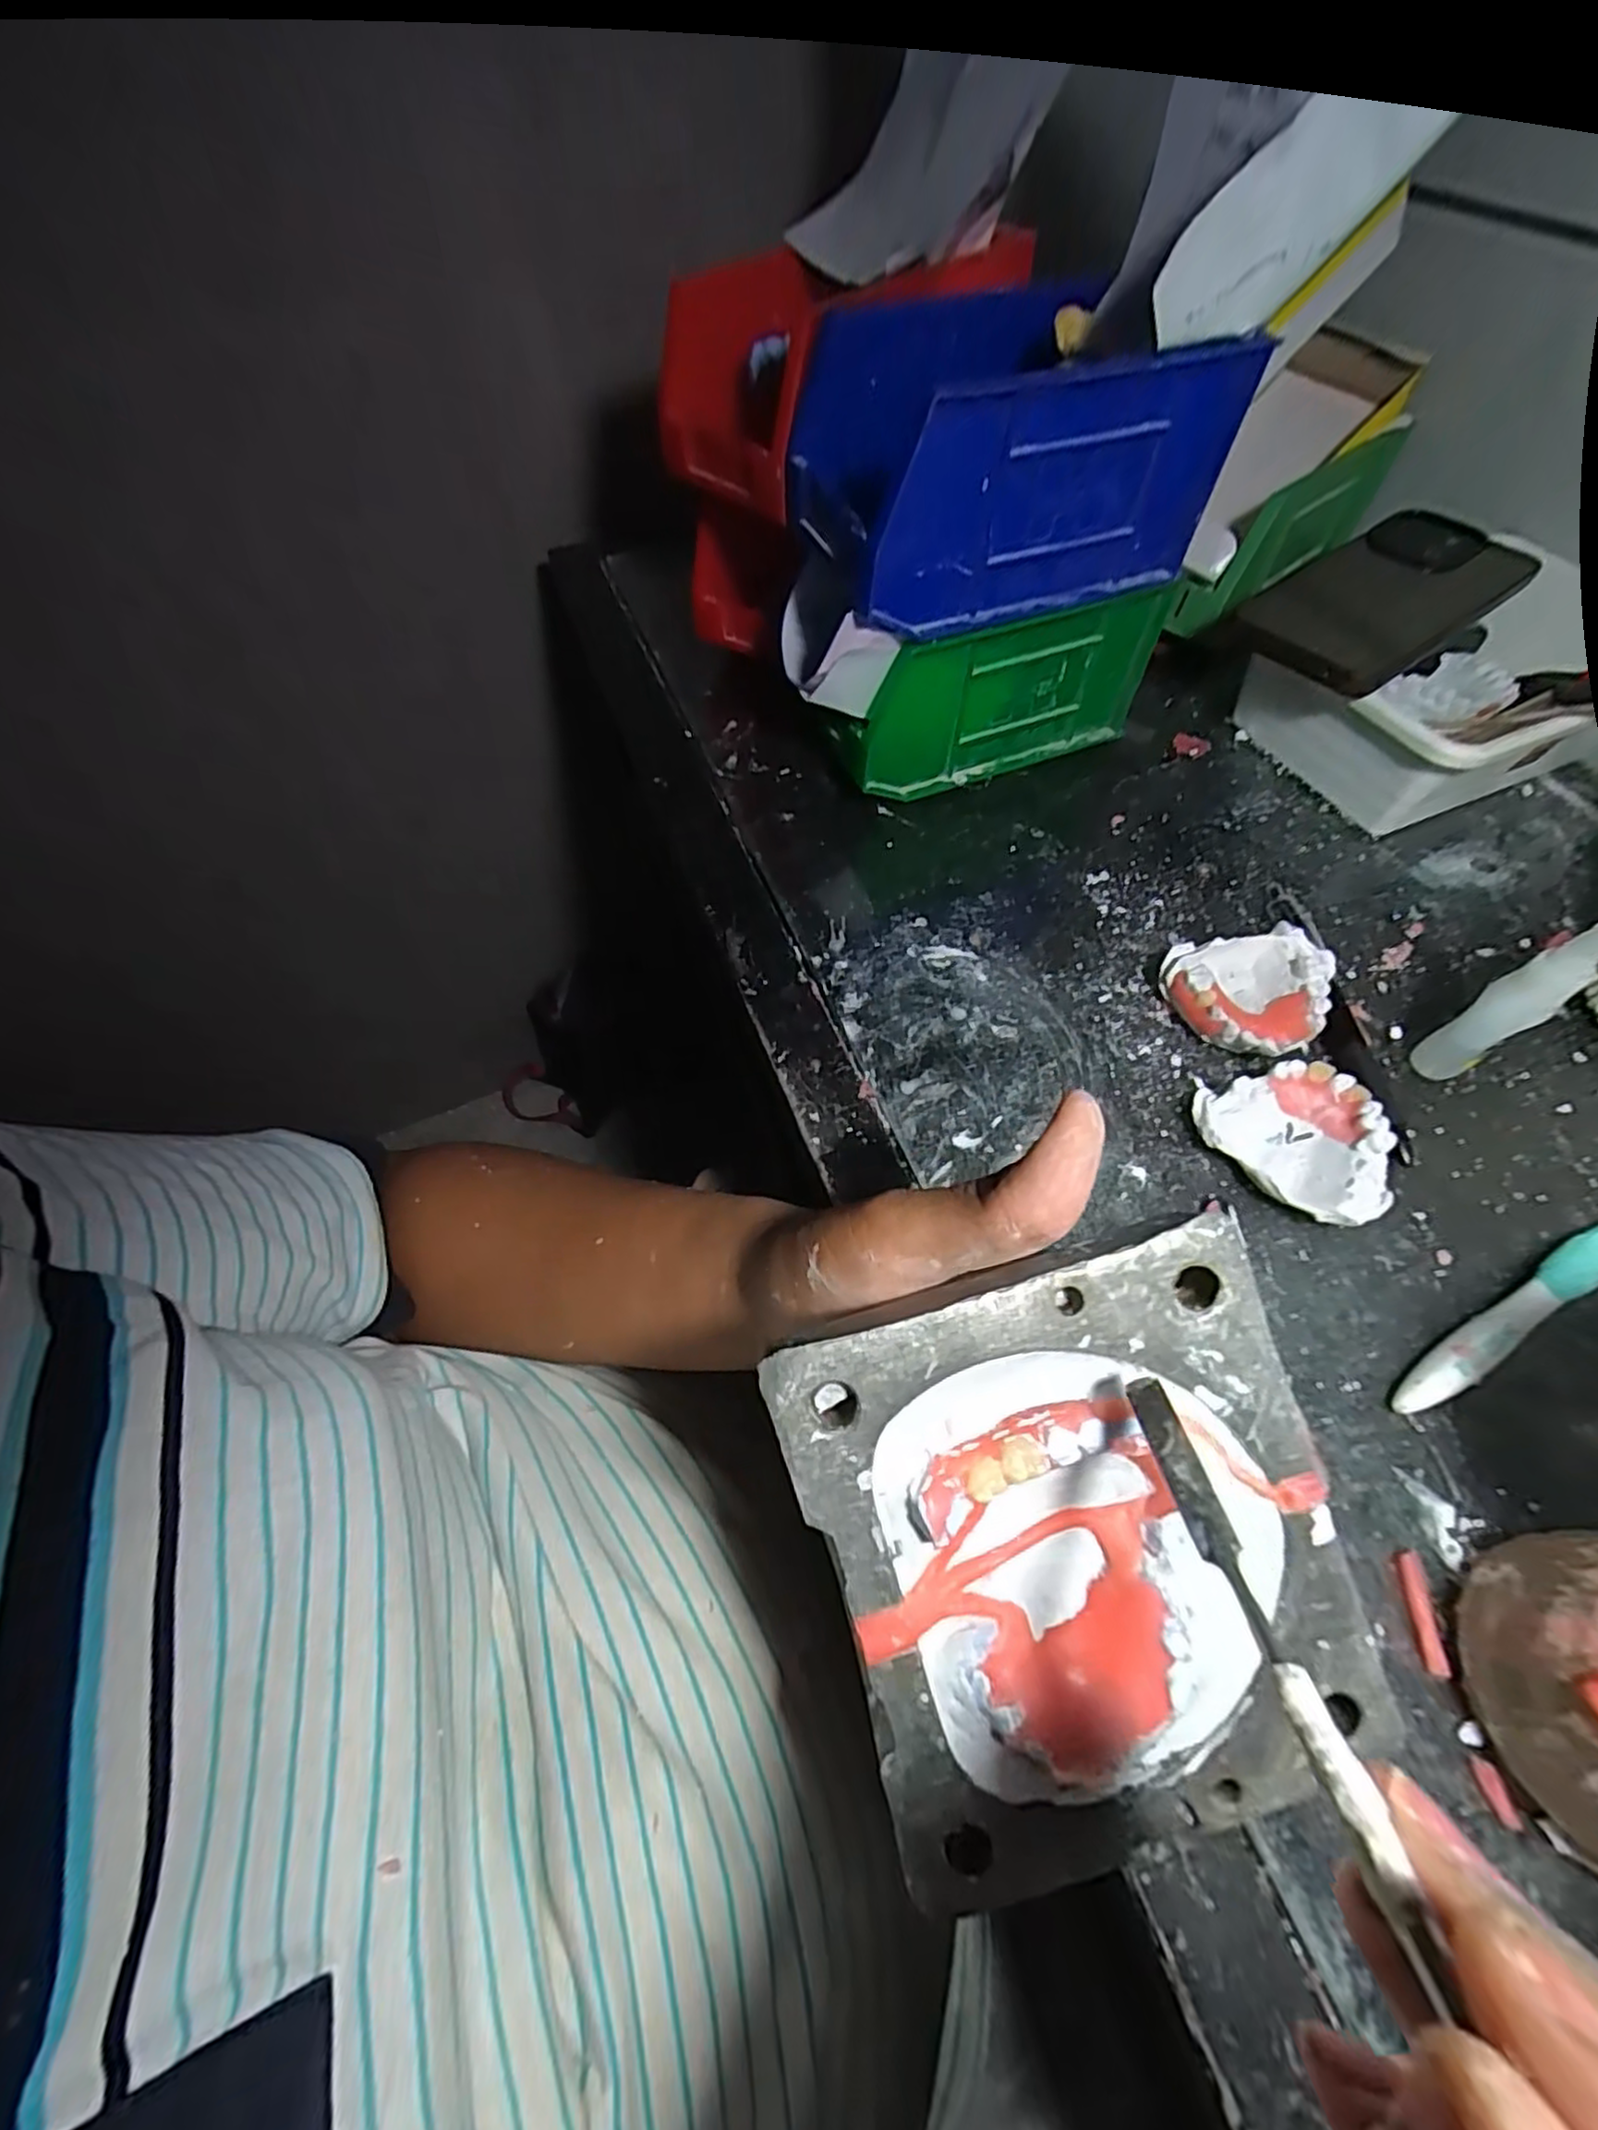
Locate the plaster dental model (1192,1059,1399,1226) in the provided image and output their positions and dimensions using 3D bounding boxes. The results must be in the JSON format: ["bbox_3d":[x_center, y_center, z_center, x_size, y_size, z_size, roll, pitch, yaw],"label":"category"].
[{"bbox_3d":[0.189,0.031,0.271,0.056,0.026,0.062,-9,60,-3],"label":"plaster dental model"}]

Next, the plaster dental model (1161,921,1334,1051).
[{"bbox_3d":[0.195,-0.033,0.309,0.060,0.024,0.061,-1,60,2],"label":"plaster dental model"}]

